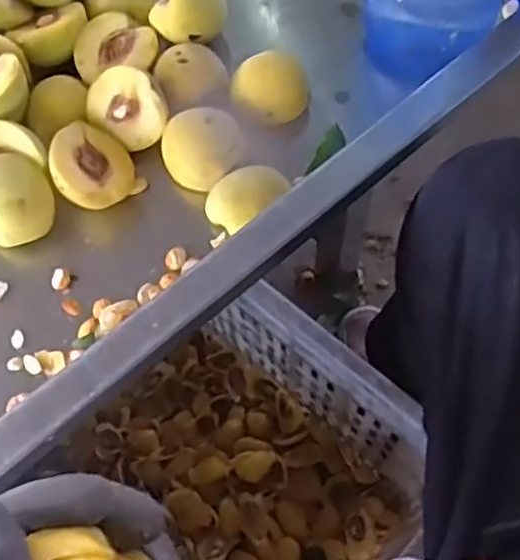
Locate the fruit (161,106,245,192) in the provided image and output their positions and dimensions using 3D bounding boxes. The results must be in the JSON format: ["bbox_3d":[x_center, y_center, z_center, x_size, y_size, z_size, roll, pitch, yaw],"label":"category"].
[{"bbox_3d":[-0.038,-0.087,0.487,0.054,0.039,0.050,-1,64,2],"label":"fruit"}]

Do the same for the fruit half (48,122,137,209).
[{"bbox_3d":[-0.117,-0.075,0.478,0.055,0.028,0.061,-12,76,-33],"label":"fruit half"}]

